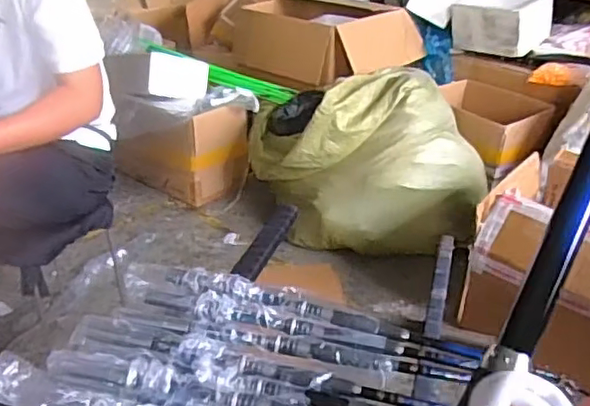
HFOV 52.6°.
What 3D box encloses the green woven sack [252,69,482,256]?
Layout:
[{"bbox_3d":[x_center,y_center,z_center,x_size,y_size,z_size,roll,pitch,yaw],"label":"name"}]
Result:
[{"bbox_3d":[0.228,-0.158,1.954,0.688,0.439,0.572,-3,30,-8],"label":"green woven sack"}]

